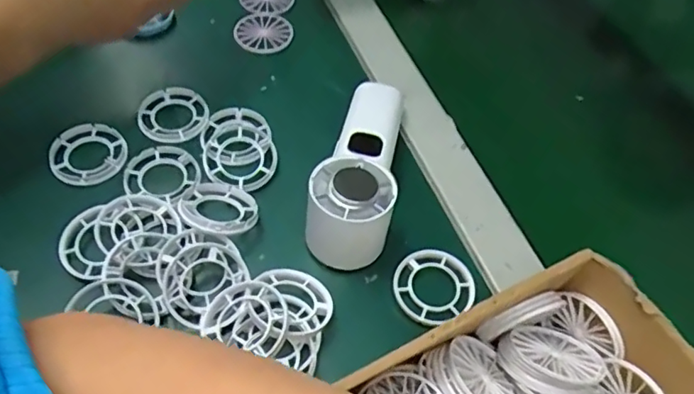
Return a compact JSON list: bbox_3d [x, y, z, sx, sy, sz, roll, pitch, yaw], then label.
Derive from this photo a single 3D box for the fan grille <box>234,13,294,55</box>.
[{"bbox_3d":[-0.074,-0.149,0.504,0.049,0.010,0.054,4,56,-3],"label":"fan grille"}]

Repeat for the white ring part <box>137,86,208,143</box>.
[{"bbox_3d":[-0.133,-0.063,0.431,0.052,0.011,0.051,3,56,-4],"label":"white ring part"}]

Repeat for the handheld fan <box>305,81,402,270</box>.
[{"bbox_3d":[0.012,-0.026,0.393,0.055,0.057,0.159,12,56,3],"label":"handheld fan"}]

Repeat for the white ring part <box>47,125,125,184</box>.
[{"bbox_3d":[-0.185,-0.030,0.403,0.051,0.016,0.046,-36,66,-25],"label":"white ring part"}]

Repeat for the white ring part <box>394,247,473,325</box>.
[{"bbox_3d":[0.055,0.058,0.367,0.052,0.009,0.050,3,56,-4],"label":"white ring part"}]

